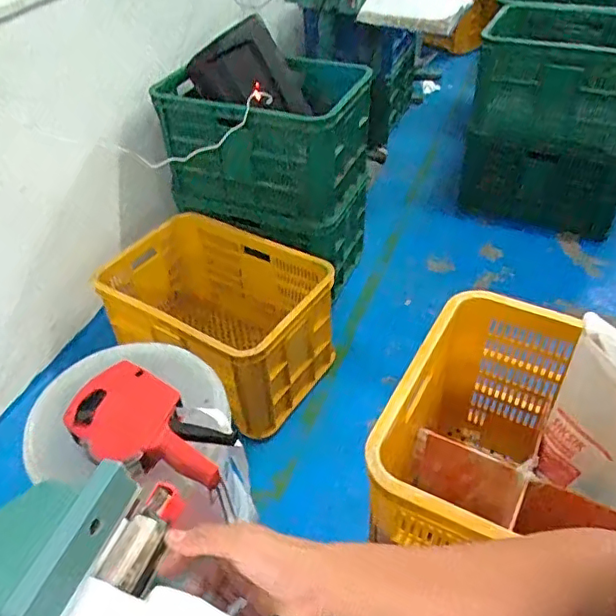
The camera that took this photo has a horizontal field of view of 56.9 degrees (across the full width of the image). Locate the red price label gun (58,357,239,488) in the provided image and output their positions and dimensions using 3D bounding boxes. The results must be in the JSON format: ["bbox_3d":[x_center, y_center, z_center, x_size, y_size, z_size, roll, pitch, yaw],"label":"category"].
[{"bbox_3d":[-0.193,0.151,0.698,0.209,0.041,0.122,19,48,23],"label":"red price label gun"}]

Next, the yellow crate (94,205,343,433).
[{"bbox_3d":[-0.230,0.035,1.451,0.522,0.324,0.364,24,50,27],"label":"yellow crate"}]

